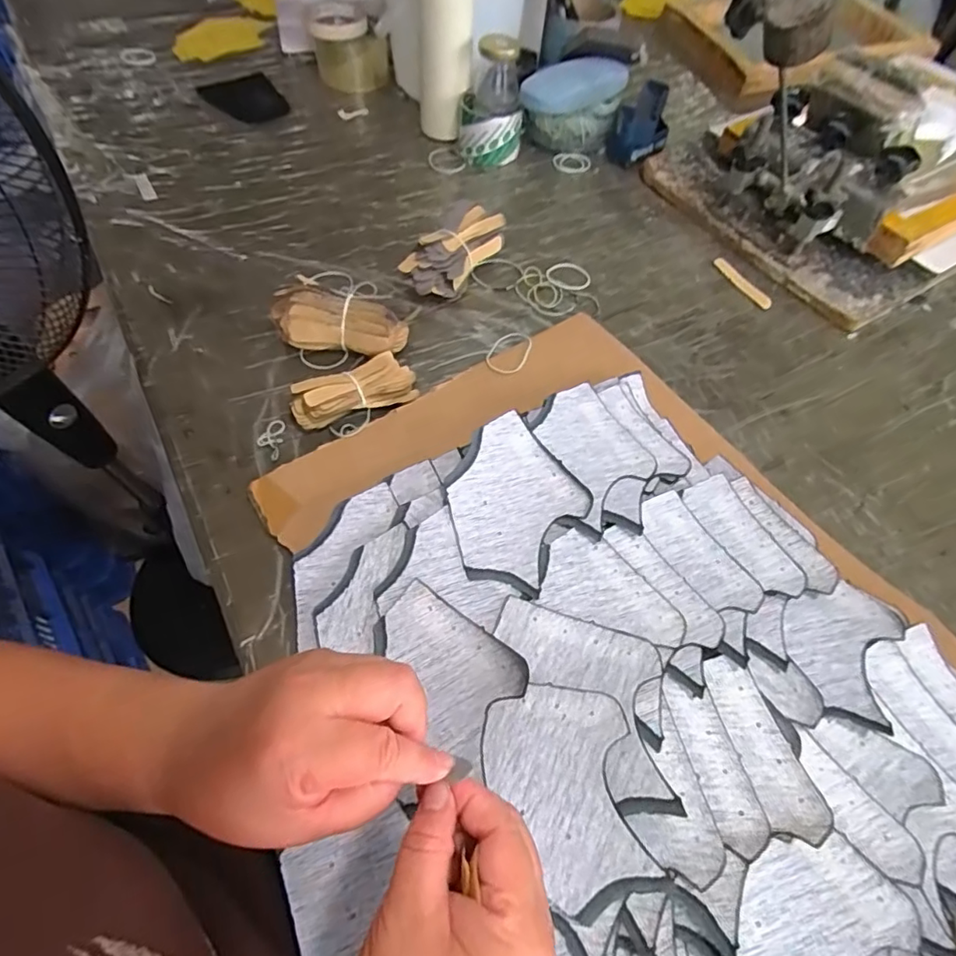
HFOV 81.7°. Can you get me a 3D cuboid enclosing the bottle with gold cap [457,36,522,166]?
[{"bbox_3d":[0.018,-0.476,0.703,0.080,0.127,0.070,4,57,-1],"label":"bottle with gold cap"}]

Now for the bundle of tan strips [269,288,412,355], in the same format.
[{"bbox_3d":[-0.132,-0.142,0.518,0.123,0.048,0.042,3,59,0],"label":"bundle of tan strips"}]

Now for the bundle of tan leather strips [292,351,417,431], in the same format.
[{"bbox_3d":[-0.110,-0.078,0.492,0.109,0.027,0.040,-23,63,-15],"label":"bundle of tan leather strips"}]

